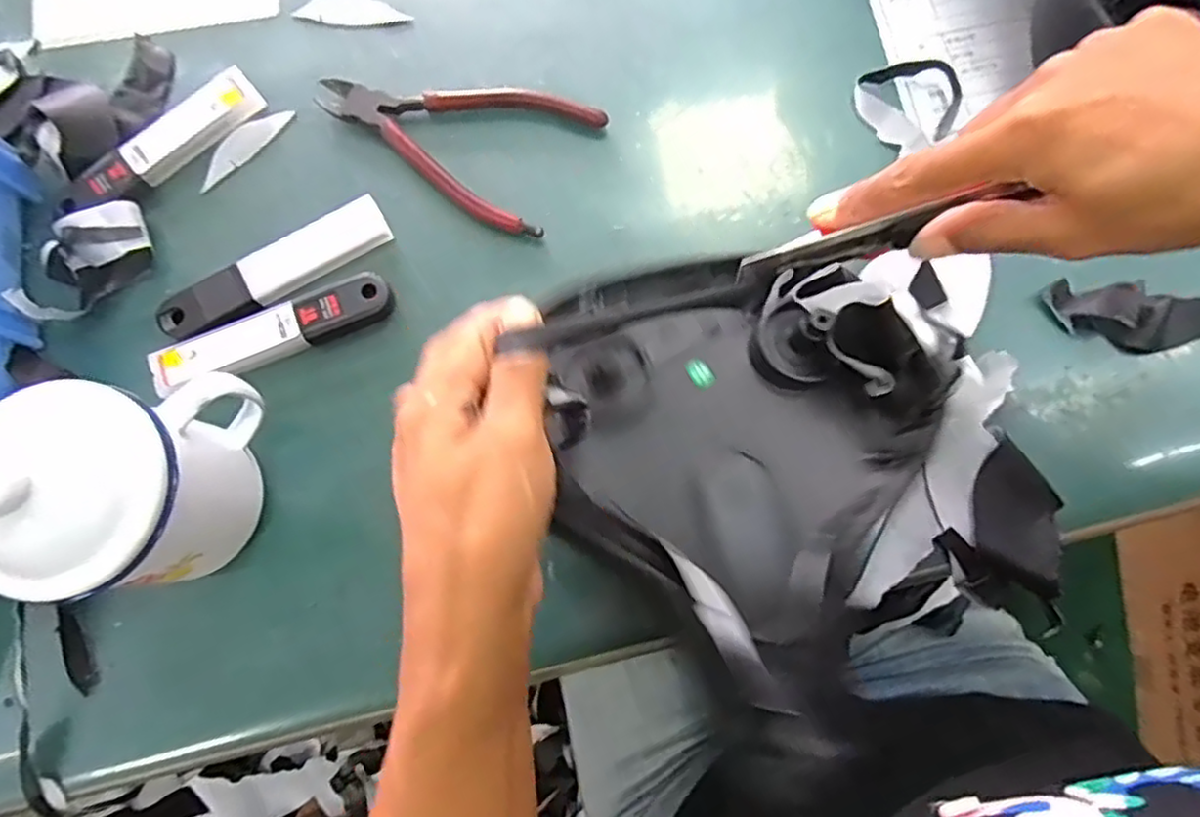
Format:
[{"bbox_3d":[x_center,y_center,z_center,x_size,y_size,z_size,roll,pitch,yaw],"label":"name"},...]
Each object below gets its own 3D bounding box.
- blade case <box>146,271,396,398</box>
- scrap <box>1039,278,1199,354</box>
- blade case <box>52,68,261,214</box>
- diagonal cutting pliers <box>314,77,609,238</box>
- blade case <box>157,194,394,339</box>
[{"bbox_3d":[-0.172,-0.039,0.354,0.128,0.016,0.028,-21,78,-3],"label":"blade case"},{"bbox_3d":[0.268,-0.046,0.334,0.084,0.018,0.030,10,79,4],"label":"scrap"},{"bbox_3d":[-0.246,-0.147,0.375,0.122,0.011,0.027,-39,80,-6],"label":"blade case"},{"bbox_3d":[-0.085,-0.154,0.371,0.154,0.009,0.080,22,80,6],"label":"diagonal cutting pliers"},{"bbox_3d":[-0.173,-0.074,0.356,0.125,0.008,0.028,-30,79,-5],"label":"blade case"}]

